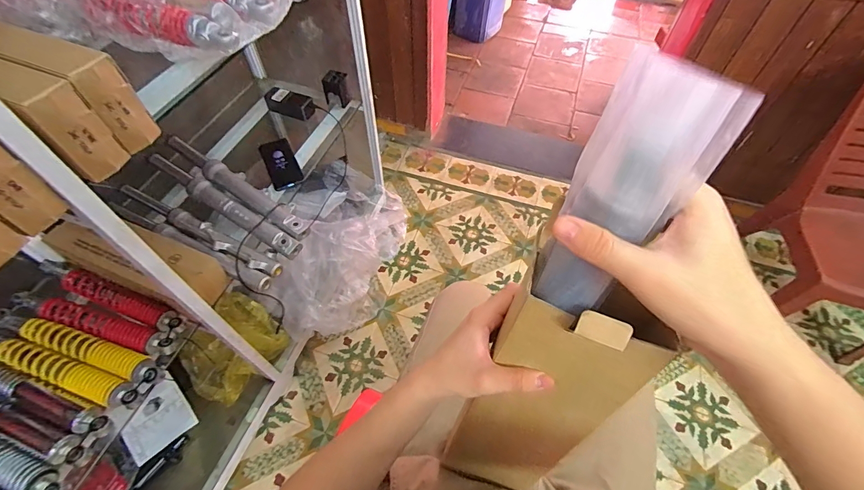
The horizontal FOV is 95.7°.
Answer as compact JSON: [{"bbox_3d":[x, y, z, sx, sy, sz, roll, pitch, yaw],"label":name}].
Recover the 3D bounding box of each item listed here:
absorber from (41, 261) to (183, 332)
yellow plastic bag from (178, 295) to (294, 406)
[{"bbox_3d":[-0.619,0.098,0.755,0.323,0.044,0.045,18,57,11],"label":"absorber"},{"bbox_3d":[-0.517,0.266,1.030,0.207,0.134,0.262,12,56,8],"label":"yellow plastic bag"}]

